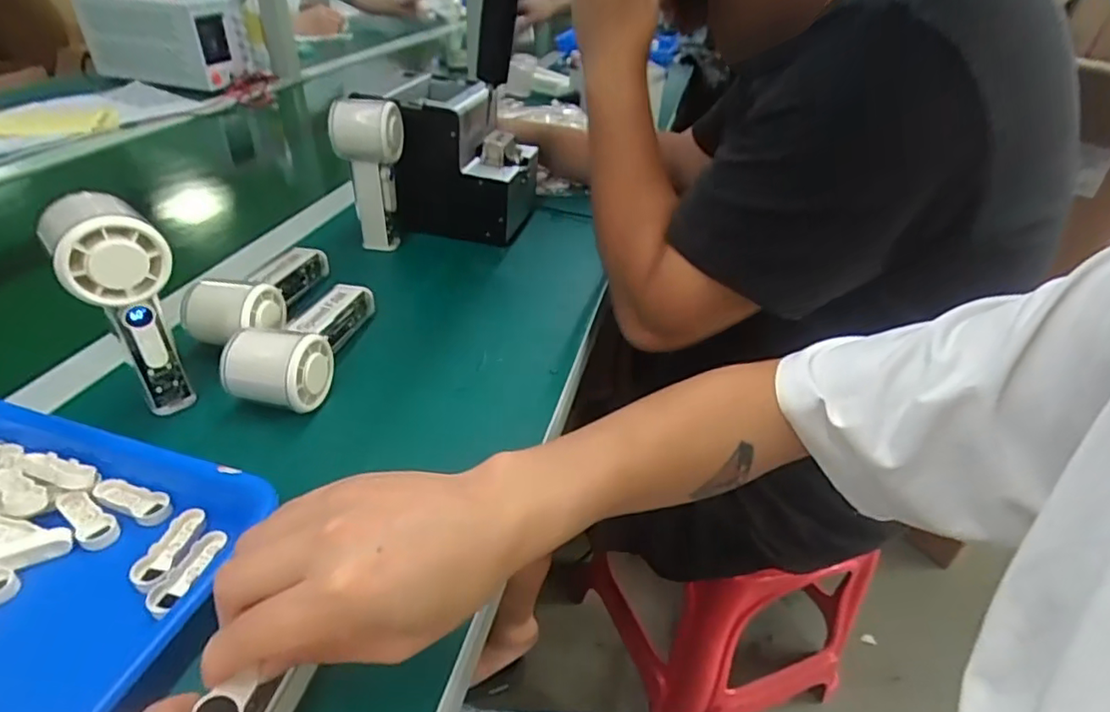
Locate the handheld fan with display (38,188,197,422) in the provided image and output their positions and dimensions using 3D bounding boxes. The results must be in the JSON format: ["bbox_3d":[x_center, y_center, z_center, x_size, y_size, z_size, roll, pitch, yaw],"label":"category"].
[{"bbox_3d":[-0.287,-0.032,0.398,0.057,0.150,0.061,-25,44,-32],"label":"handheld fan with display"}]

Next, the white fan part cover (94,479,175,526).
[{"bbox_3d":[-0.259,0.089,0.361,0.052,0.007,0.020,14,38,16],"label":"white fan part cover"}]

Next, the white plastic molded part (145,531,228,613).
[{"bbox_3d":[-0.205,0.120,0.328,0.013,0.010,0.049,16,38,13],"label":"white plastic molded part"}]

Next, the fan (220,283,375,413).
[{"bbox_3d":[-0.202,-0.018,0.472,0.069,0.049,0.151,4,36,2],"label":"fan"}]

